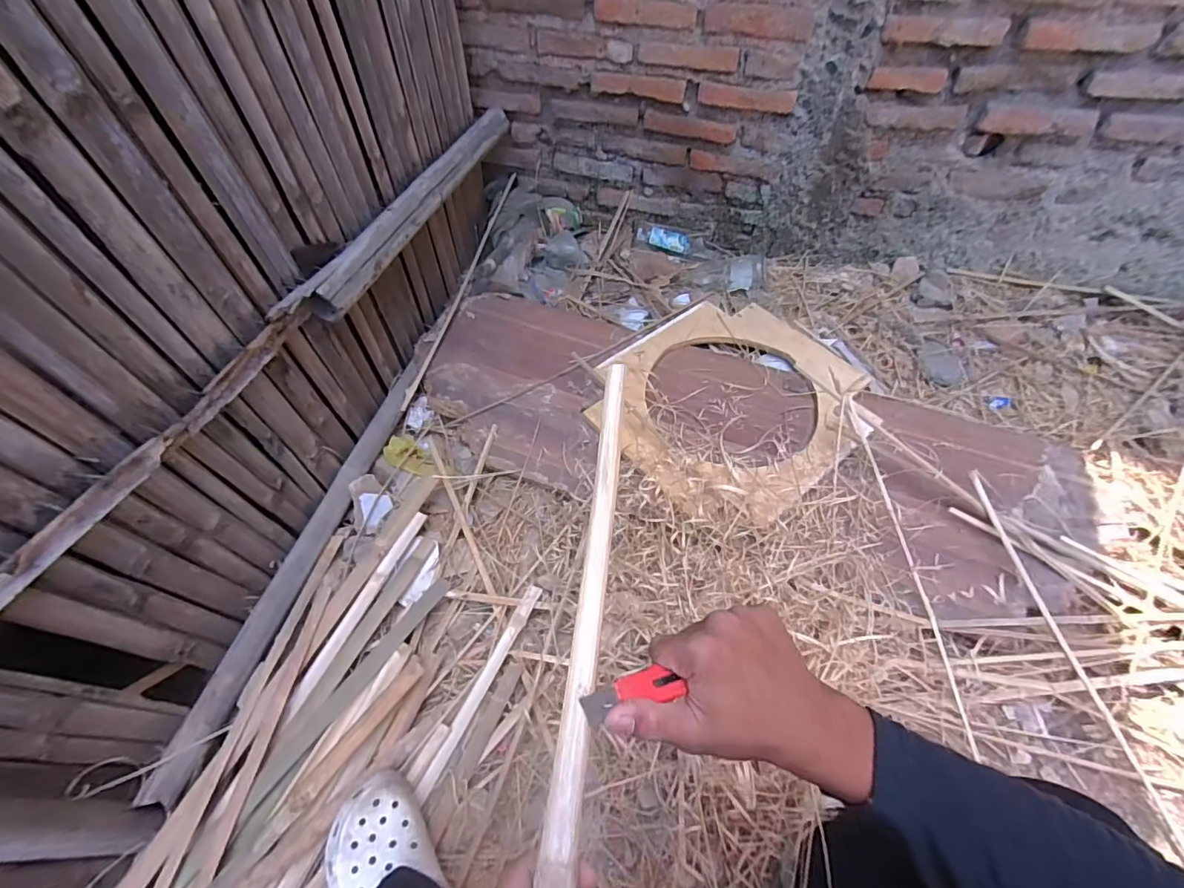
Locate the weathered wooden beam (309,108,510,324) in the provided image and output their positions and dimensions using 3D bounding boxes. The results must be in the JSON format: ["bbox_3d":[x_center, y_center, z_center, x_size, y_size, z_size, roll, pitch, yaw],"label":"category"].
[{"bbox_3d":[-0.313,-0.483,0.969,0.069,0.048,0.730,12,53,8],"label":"weathered wooden beam"}]

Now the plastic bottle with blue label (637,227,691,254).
[{"bbox_3d":[0.189,-0.541,1.325,0.145,0.048,0.058,11,53,8],"label":"plastic bottle with blue label"}]

